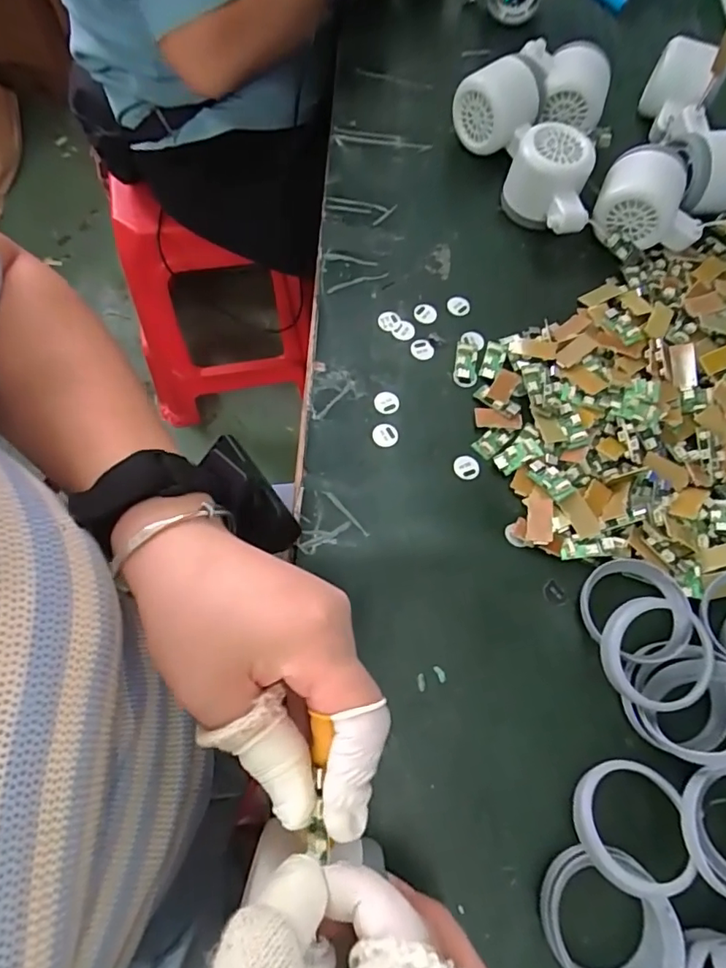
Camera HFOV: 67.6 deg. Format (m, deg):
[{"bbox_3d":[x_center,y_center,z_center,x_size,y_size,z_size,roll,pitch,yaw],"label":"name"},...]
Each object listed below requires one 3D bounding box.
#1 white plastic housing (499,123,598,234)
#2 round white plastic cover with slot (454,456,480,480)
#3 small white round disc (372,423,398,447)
[{"bbox_3d":[0.145,-0.234,0.432,0.060,0.052,0.081,10,68,1],"label":"white plastic housing"},{"bbox_3d":[0.069,-0.011,0.360,0.017,0.004,0.016,1,68,-2],"label":"round white plastic cover with slot"},{"bbox_3d":[0.015,-0.033,0.362,0.017,0.004,0.017,1,68,-2],"label":"small white round disc"}]

